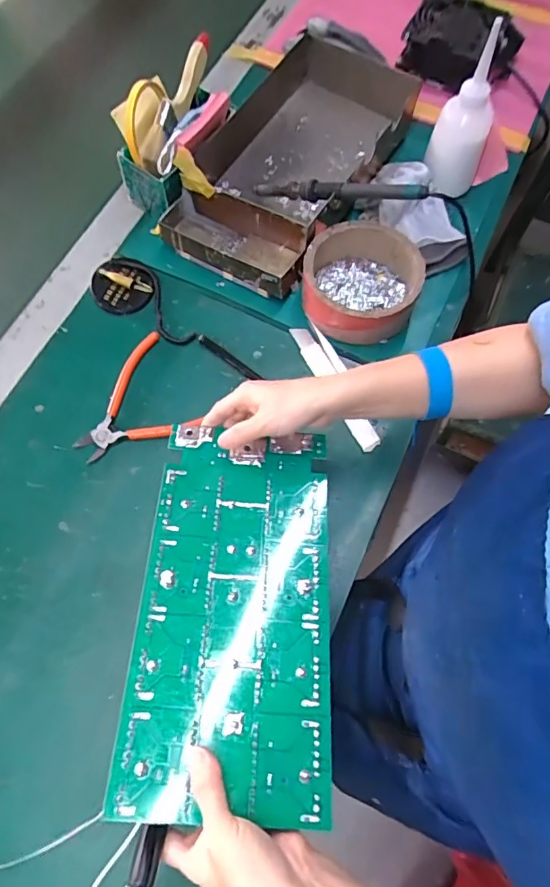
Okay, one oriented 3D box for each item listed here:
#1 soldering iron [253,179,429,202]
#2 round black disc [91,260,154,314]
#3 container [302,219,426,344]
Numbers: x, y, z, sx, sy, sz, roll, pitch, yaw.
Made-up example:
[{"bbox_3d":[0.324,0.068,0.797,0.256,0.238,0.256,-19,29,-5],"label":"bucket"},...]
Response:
[{"bbox_3d":[0.064,-0.271,0.539,0.195,0.026,0.014,15,68,26],"label":"soldering iron"},{"bbox_3d":[-0.171,-0.176,0.564,0.066,0.008,0.058,-18,89,-4],"label":"round black disc"},{"bbox_3d":[0.092,-0.173,0.543,0.119,0.054,0.116,0,69,0],"label":"container"}]

